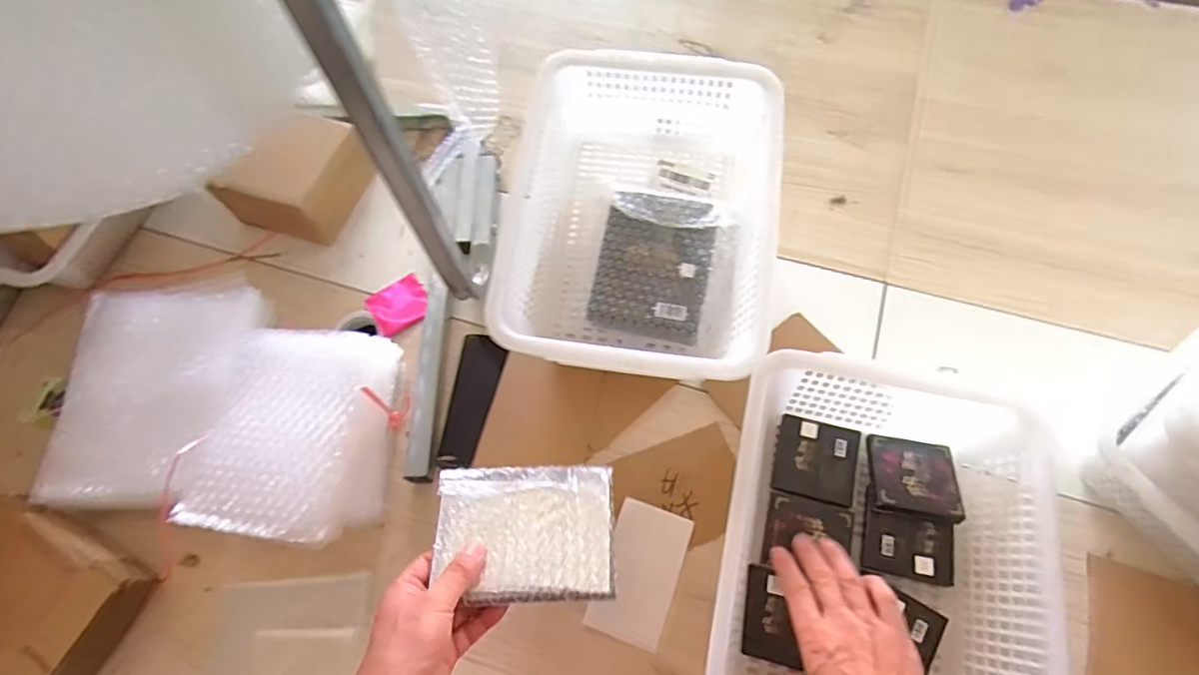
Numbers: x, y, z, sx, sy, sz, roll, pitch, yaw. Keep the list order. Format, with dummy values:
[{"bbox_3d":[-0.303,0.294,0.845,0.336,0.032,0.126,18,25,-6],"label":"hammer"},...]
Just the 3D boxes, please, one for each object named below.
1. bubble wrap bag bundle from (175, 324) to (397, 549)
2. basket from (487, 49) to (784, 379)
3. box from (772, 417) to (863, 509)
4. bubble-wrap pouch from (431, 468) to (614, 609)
[{"bbox_3d":[-0.313,0.101,0.603,0.156,0.088,0.213,3,66,4],"label":"bubble wrap bag bundle"},{"bbox_3d":[0.045,-0.126,0.613,0.262,0.126,0.338,6,67,7],"label":"basket"},{"bbox_3d":[0.225,0.128,0.591,0.079,0.014,0.079,14,67,9],"label":"box"},{"bbox_3d":[-0.065,0.171,0.506,0.152,0.021,0.114,-2,65,1],"label":"bubble-wrap pouch"}]

